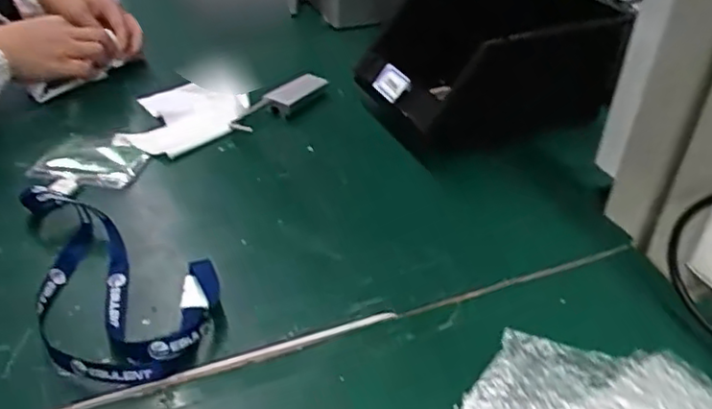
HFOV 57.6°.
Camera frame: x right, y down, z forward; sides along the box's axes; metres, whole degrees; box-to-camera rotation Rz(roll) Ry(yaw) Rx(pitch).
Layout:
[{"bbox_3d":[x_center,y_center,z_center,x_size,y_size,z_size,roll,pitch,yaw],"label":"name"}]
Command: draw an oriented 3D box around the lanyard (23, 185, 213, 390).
[{"bbox_3d":[-0.183,0.047,0.500,0.122,0.031,0.219,-17,41,-23],"label":"lanyard"}]

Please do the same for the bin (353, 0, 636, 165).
[{"bbox_3d":[0.131,-0.154,0.690,0.222,0.119,0.155,-14,41,-20],"label":"bin"}]

